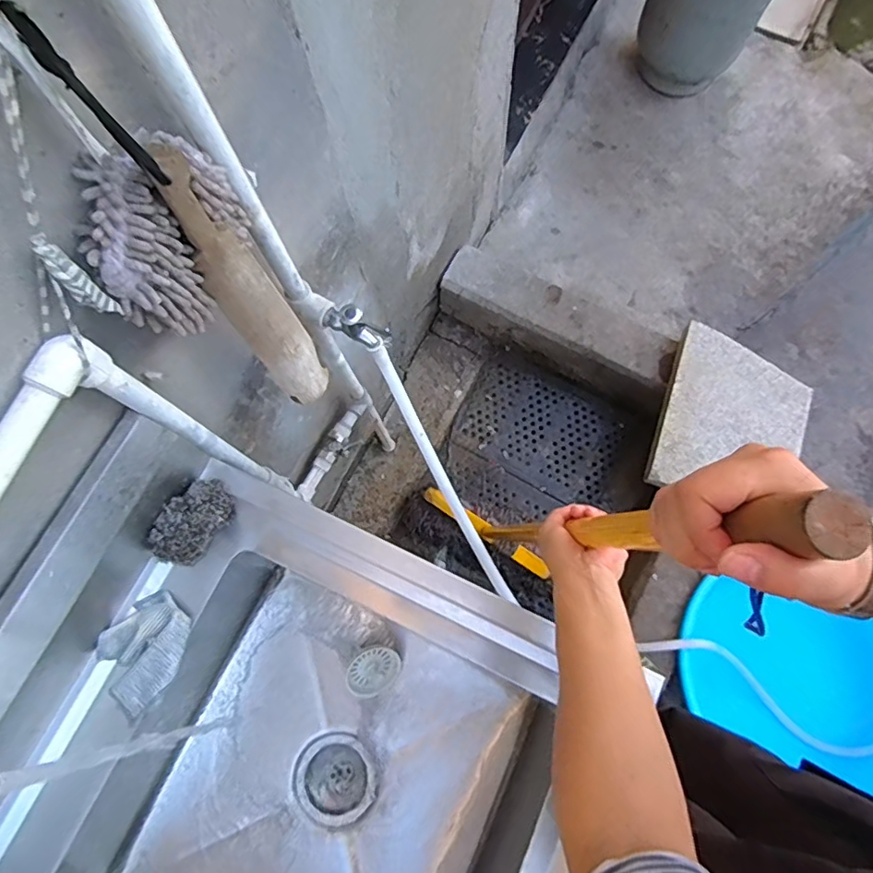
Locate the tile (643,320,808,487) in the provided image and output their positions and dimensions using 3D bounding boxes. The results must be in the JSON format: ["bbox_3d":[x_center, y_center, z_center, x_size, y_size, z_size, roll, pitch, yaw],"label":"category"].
[{"bbox_3d":[0.671,-0.039,1.267,0.298,0.032,0.378,18,76,7],"label":"tile"}]

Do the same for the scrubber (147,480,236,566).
[{"bbox_3d":[-0.269,0.094,0.613,0.058,0.049,0.100,33,78,11],"label":"scrubber"}]

